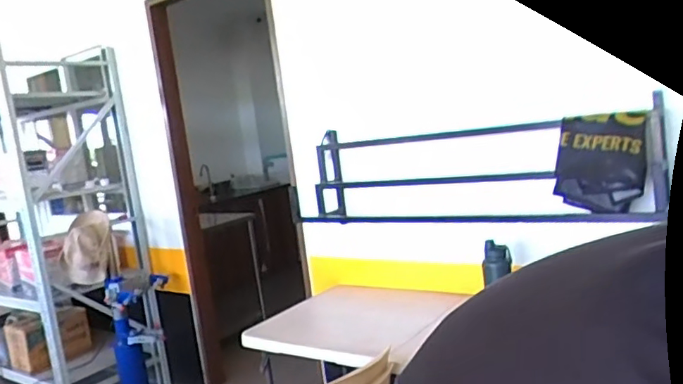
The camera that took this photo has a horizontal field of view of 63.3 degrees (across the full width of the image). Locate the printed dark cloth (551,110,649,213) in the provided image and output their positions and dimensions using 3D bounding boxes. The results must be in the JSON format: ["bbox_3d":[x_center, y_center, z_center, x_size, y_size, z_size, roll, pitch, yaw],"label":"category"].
[{"bbox_3d":[0.750,-0.085,1.588,0.235,0.272,0.102,0,8,38],"label":"printed dark cloth"}]

